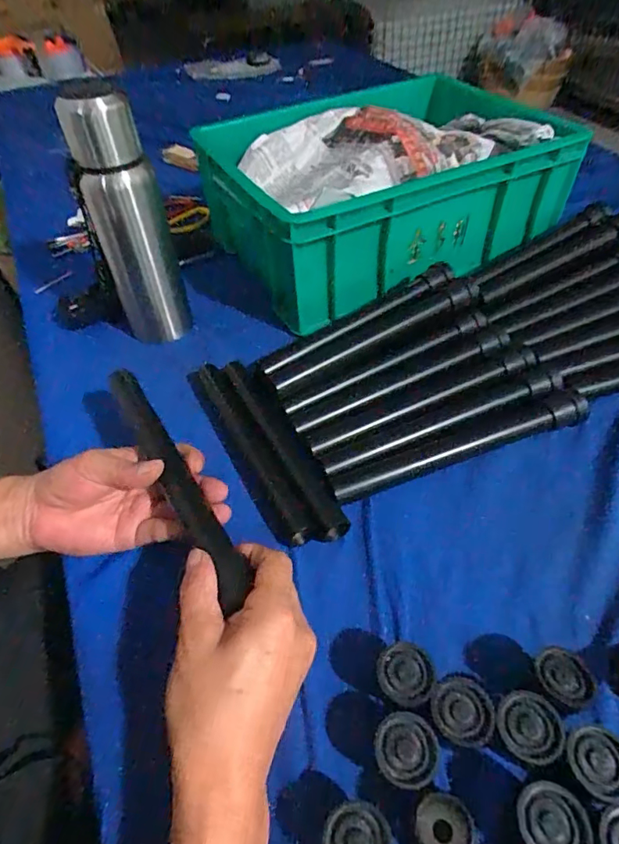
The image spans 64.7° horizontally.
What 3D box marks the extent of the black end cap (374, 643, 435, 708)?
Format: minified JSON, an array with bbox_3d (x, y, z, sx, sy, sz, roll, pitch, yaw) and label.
[{"bbox_3d":[0.060,0.163,0.310,0.034,0.031,0.036,-2,48,2],"label":"black end cap"}]

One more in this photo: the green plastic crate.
[{"bbox_3d":[0.083,-0.309,0.633,0.397,0.129,0.304,-28,52,-20],"label":"green plastic crate"}]

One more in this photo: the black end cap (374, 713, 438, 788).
[{"bbox_3d":[0.056,0.193,0.284,0.035,0.030,0.034,-2,48,2],"label":"black end cap"}]

